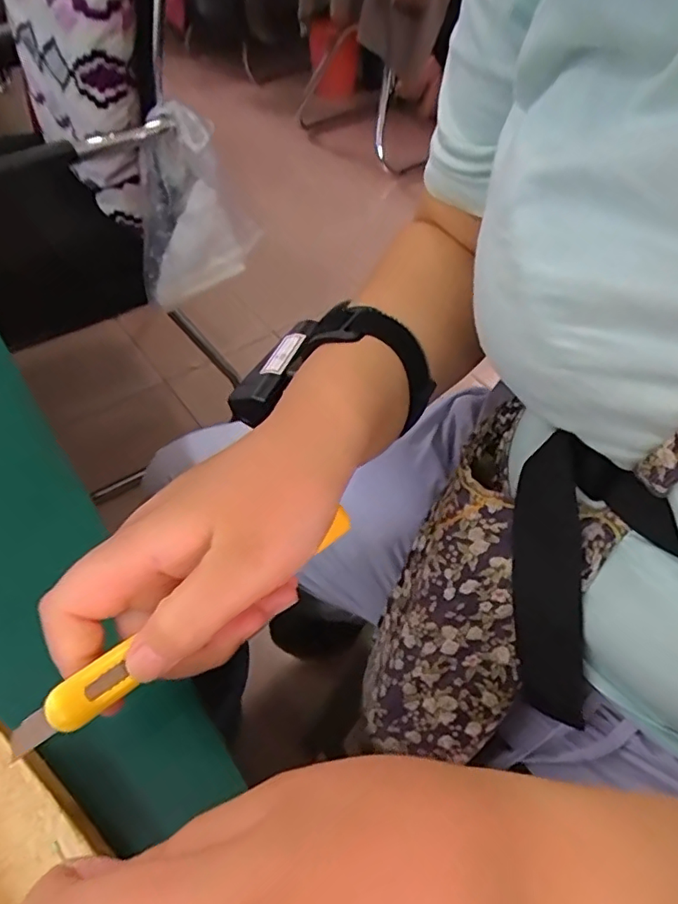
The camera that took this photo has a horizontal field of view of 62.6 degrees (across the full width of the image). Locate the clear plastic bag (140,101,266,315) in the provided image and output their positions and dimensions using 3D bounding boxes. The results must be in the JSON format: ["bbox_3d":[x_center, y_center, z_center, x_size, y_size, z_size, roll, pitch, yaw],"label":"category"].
[{"bbox_3d":[-0.210,-0.366,0.830,0.074,0.261,0.213,22,53,15],"label":"clear plastic bag"}]

